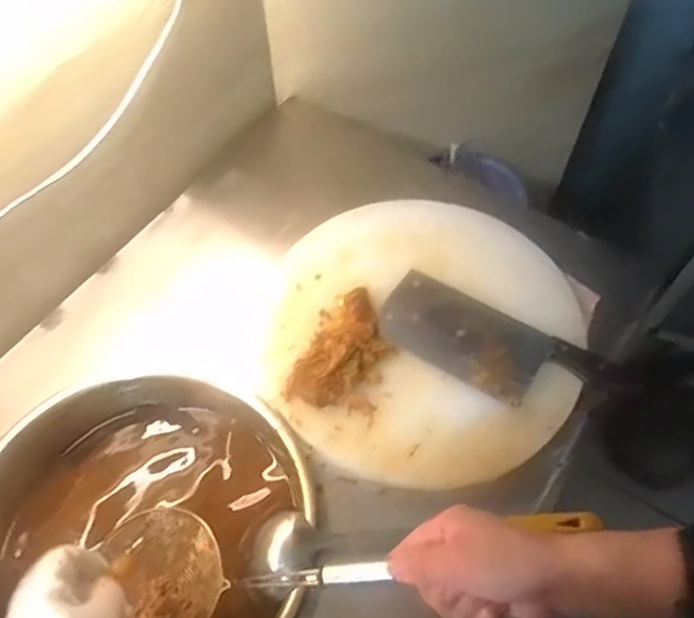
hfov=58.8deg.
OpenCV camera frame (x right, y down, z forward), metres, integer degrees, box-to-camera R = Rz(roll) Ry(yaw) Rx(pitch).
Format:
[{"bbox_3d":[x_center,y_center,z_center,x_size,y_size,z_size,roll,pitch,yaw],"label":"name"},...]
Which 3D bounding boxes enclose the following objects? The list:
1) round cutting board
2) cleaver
[{"bbox_3d":[0.089,0.018,0.701,0.359,0.027,0.347,0,57,0],"label":"round cutting board"},{"bbox_3d":[0.169,0.038,0.674,0.271,0.033,0.105,25,61,15],"label":"cleaver"}]

